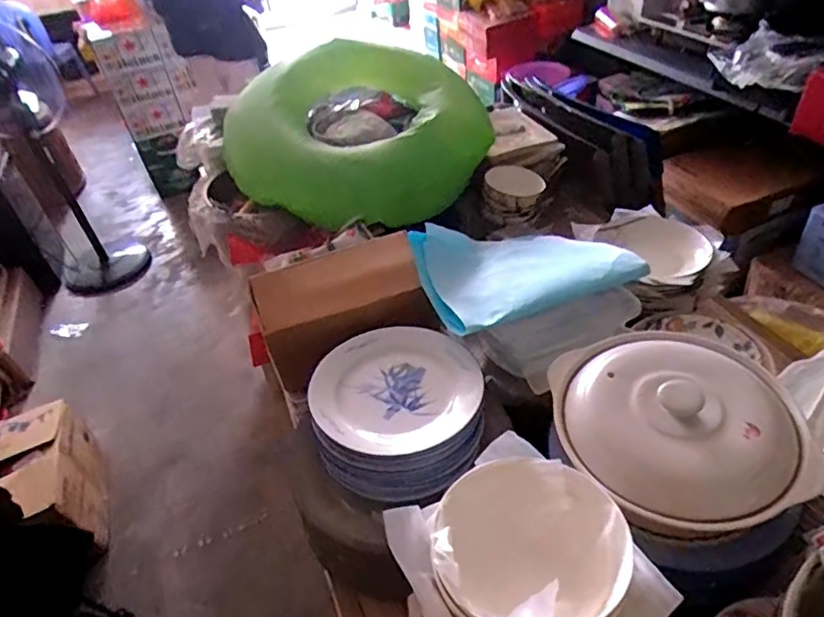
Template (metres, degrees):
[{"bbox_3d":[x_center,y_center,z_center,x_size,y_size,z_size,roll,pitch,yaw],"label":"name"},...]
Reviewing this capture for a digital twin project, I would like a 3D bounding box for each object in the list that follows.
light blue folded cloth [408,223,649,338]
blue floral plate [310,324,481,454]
[{"bbox_3d":[0.141,-0.066,0.767,0.274,0.079,0.196,-22,44,-15],"label":"light blue folded cloth"},{"bbox_3d":[-0.020,0.086,0.651,0.184,0.033,0.189,-4,42,4],"label":"blue floral plate"}]

